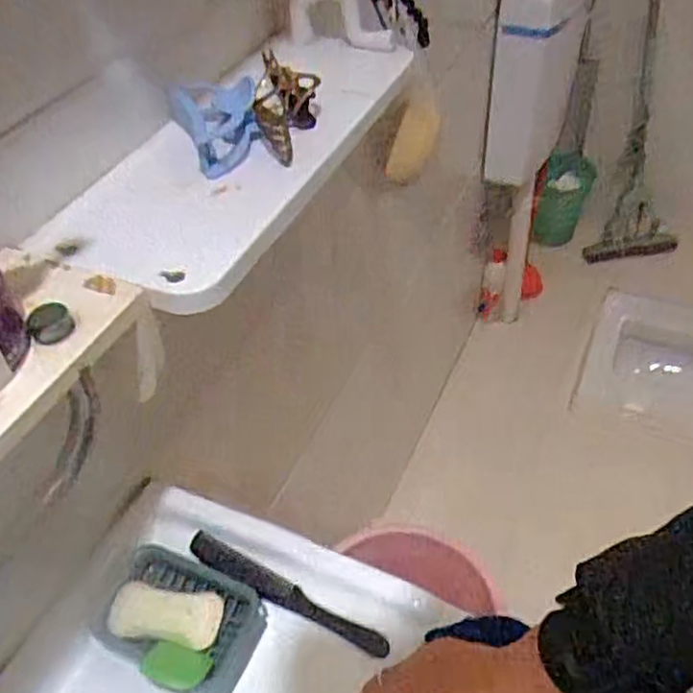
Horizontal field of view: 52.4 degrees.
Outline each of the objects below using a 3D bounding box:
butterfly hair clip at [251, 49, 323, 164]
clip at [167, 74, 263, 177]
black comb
[{"bbox_3d":[-0.041,-0.168,0.480,0.042,0.042,0.087,-3,45,1],"label":"butterfly hair clip"},{"bbox_3d":[-0.083,-0.151,0.472,0.053,0.033,0.072,-20,47,-16],"label":"clip"},{"bbox_3d":[-0.051,0.194,0.553,0.181,0.010,0.022,22,50,23],"label":"black comb"}]

